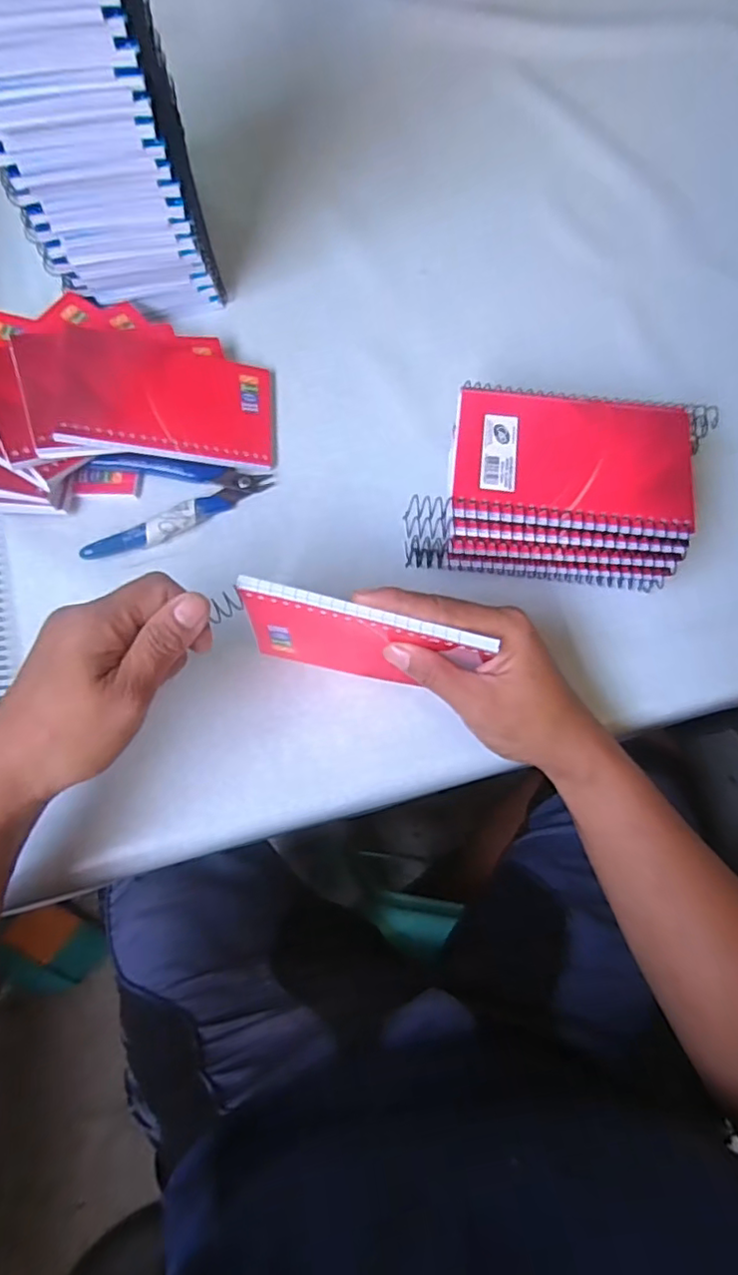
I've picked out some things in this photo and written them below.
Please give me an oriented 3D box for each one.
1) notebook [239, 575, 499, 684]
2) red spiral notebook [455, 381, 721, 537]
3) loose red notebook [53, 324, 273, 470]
[{"bbox_3d":[-0.005,0.004,0.329,0.127,0.082,0.011,14,67,4],"label":"notebook"},{"bbox_3d":[0.117,-0.104,0.343,0.135,0.009,0.087,9,72,2],"label":"red spiral notebook"},{"bbox_3d":[-0.129,-0.156,0.398,0.130,0.006,0.086,3,69,-22],"label":"loose red notebook"}]

